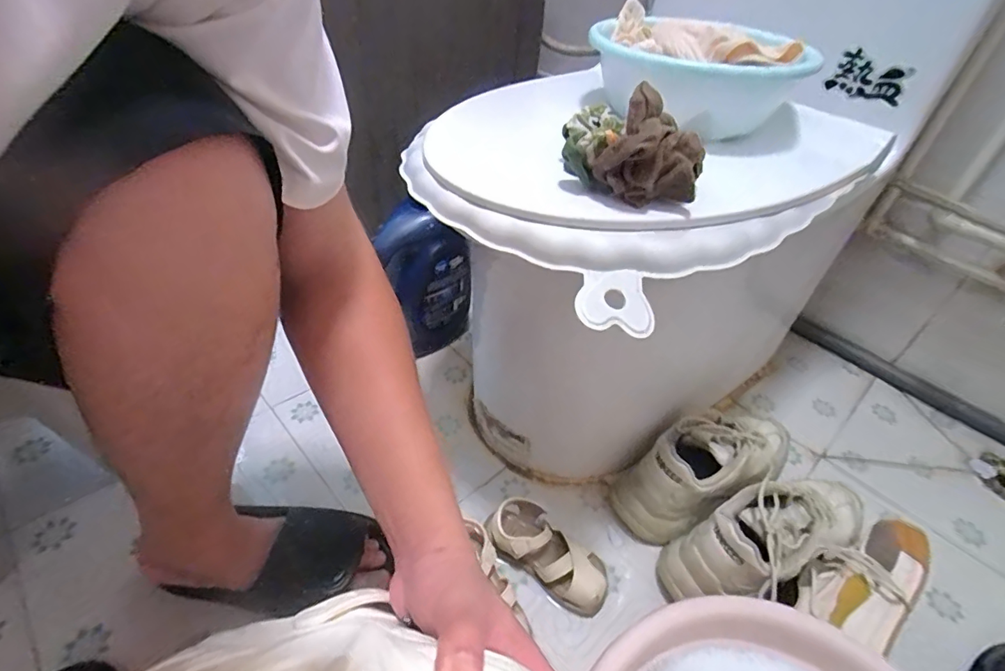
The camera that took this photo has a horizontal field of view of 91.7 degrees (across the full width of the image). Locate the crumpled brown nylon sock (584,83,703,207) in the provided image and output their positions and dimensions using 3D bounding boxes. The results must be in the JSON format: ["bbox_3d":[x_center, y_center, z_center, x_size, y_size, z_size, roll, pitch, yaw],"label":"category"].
[{"bbox_3d":[0.109,-0.137,0.361,0.055,0.064,0.068,-27,49,-33],"label":"crumpled brown nylon sock"}]

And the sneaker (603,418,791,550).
[{"bbox_3d":[0.280,0.171,0.655,0.270,0.123,0.093,-17,45,-26],"label":"sneaker"}]

